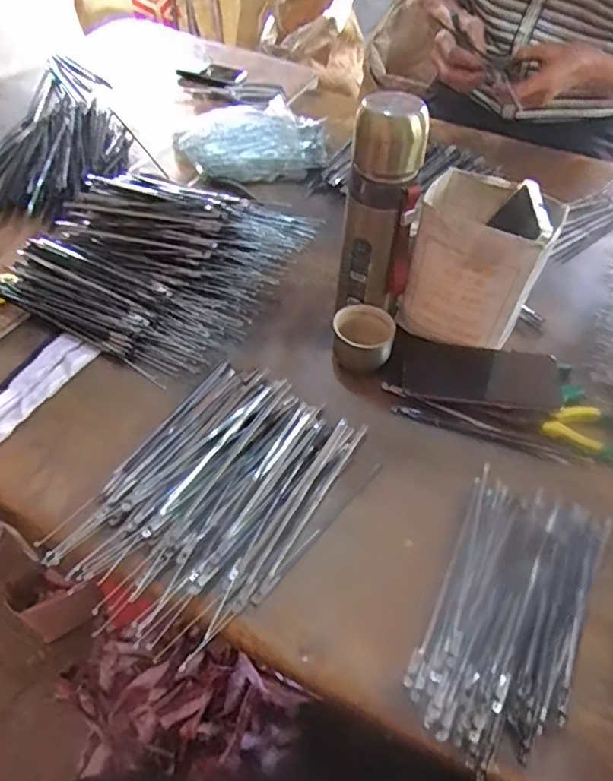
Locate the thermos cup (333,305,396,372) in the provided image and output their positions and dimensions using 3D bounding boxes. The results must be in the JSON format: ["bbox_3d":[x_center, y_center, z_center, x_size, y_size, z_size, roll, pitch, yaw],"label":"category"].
[{"bbox_3d":[0.058,-0.054,0.591,0.063,0.043,0.062,10,52,5],"label":"thermos cup"}]

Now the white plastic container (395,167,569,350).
[{"bbox_3d":[0.170,-0.128,0.577,0.117,0.155,0.098,22,54,14],"label":"white plastic container"}]

